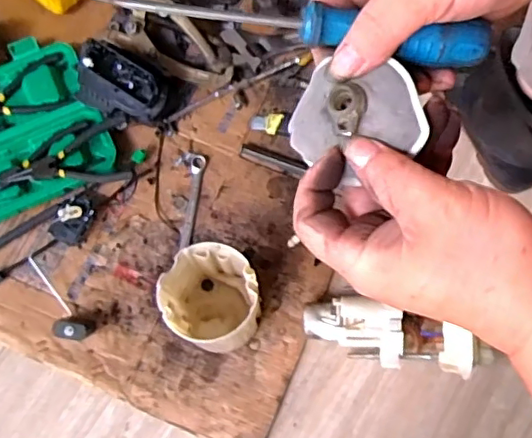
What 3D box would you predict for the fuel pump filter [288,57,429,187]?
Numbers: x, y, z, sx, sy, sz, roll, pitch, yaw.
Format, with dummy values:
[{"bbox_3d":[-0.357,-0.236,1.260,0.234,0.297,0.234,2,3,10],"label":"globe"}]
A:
[{"bbox_3d":[0.044,-0.050,0.278,0.064,0.015,0.058,25,99,21],"label":"fuel pump filter"}]

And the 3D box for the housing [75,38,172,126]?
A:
[{"bbox_3d":[-0.180,-0.168,0.720,0.116,0.060,0.075,27,73,11],"label":"housing"}]

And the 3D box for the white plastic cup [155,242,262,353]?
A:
[{"bbox_3d":[-0.058,0.087,0.622,0.096,0.119,0.088,15,71,7],"label":"white plastic cup"}]

